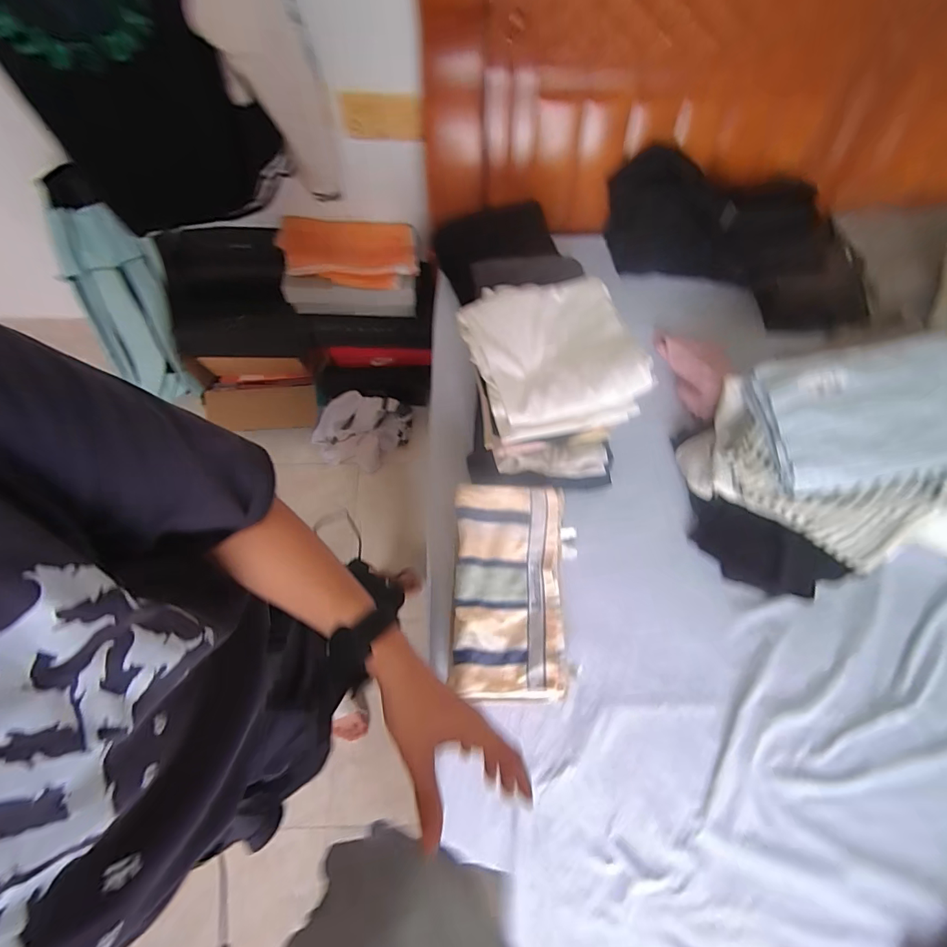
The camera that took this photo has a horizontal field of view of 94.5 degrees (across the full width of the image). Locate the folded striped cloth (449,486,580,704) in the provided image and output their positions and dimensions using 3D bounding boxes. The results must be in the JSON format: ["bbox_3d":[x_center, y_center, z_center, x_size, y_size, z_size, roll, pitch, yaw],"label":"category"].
[{"bbox_3d":[0.067,0.183,0.713,0.191,0.081,0.331,1,71,0],"label":"folded striped cloth"}]

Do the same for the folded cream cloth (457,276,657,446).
[{"bbox_3d":[0.121,-0.190,0.694,0.243,0.086,0.259,-12,70,-5],"label":"folded cream cloth"}]

